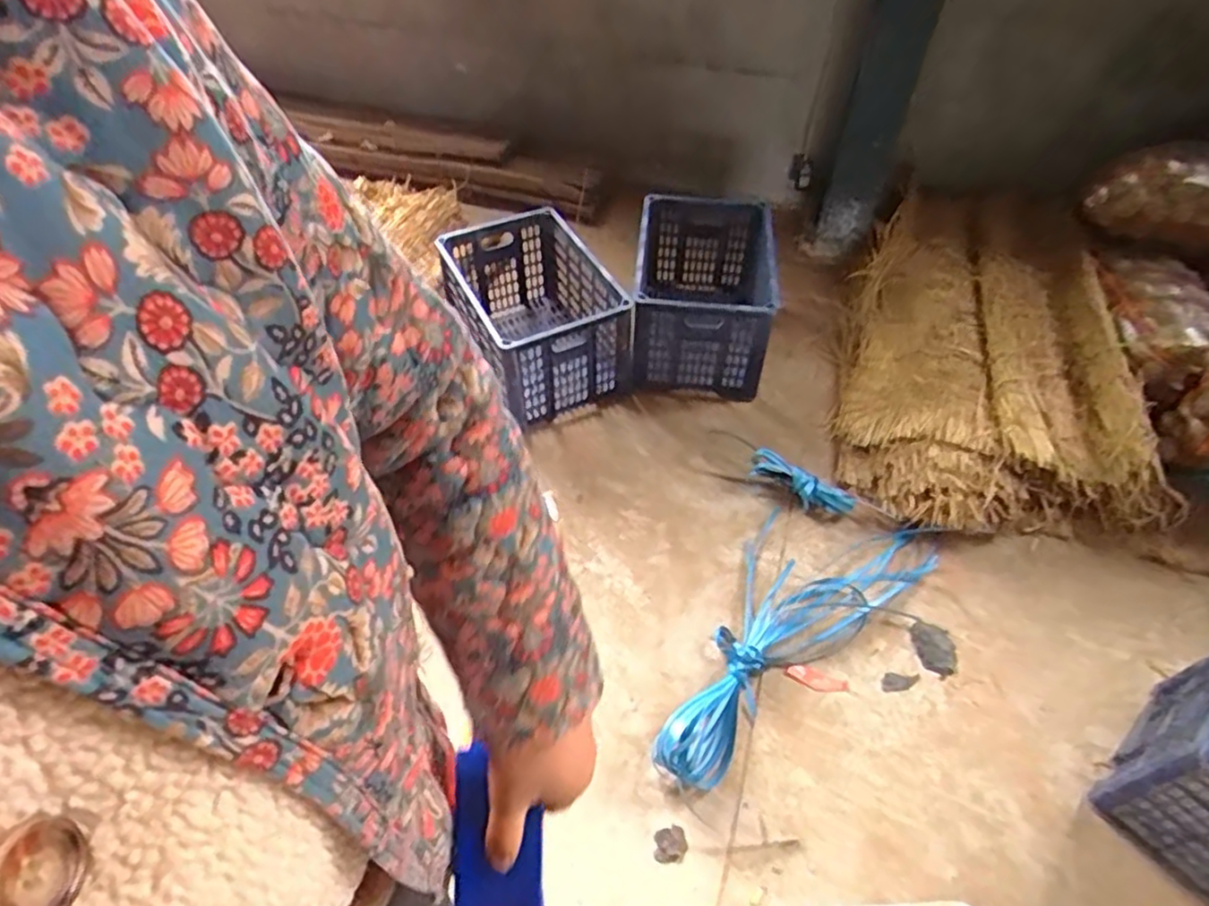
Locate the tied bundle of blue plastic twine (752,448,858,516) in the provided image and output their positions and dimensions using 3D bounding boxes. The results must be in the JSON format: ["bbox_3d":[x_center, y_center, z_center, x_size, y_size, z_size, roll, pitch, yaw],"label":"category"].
[{"bbox_3d":[0.470,0.077,1.657,0.255,0.067,0.077,25,51,15],"label":"tied bundle of blue plastic twine"}]

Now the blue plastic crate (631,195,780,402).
[{"bbox_3d":[0.256,-0.420,1.906,0.353,0.328,0.495,6,49,-1],"label":"blue plastic crate"}]

